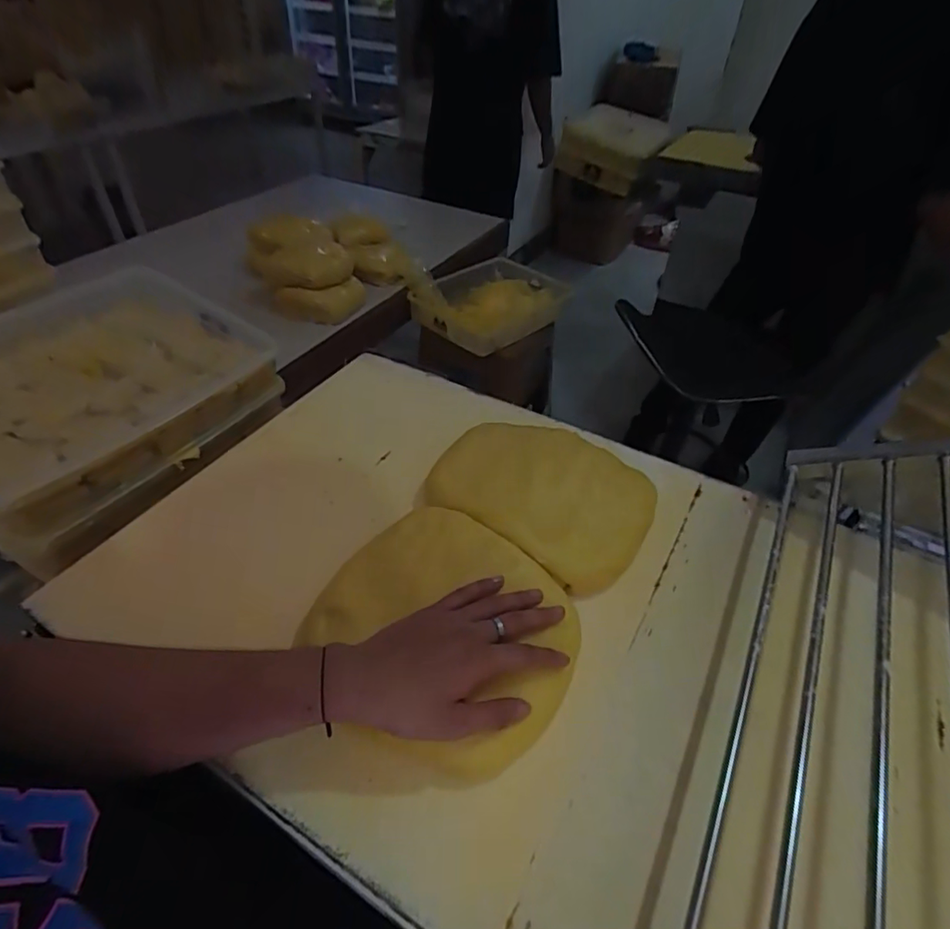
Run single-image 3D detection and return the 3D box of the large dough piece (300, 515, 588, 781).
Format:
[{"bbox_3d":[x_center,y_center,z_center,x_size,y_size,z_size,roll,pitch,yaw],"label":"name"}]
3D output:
[{"bbox_3d":[-0.026,0.131,0.449,0.212,0.043,0.186,28,49,24],"label":"large dough piece"}]

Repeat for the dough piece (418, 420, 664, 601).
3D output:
[{"bbox_3d":[0.066,0.027,0.559,0.223,0.060,0.168,24,47,20],"label":"dough piece"}]

